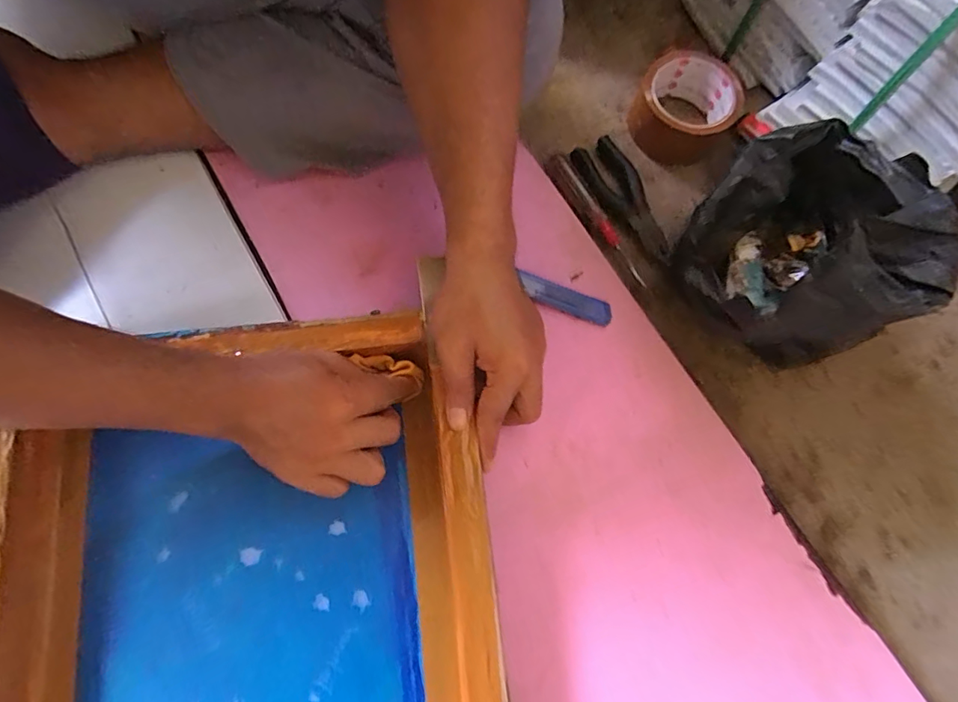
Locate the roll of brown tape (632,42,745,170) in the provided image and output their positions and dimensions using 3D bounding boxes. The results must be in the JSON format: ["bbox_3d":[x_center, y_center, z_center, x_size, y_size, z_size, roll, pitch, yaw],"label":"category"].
[{"bbox_3d":[0.201,-0.240,0.497,0.093,0.053,0.100,41,77,10],"label":"roll of brown tape"}]

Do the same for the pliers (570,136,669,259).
[{"bbox_3d":[0.148,-0.155,0.497,0.051,0.010,0.139,-33,77,-10],"label":"pliers"}]

